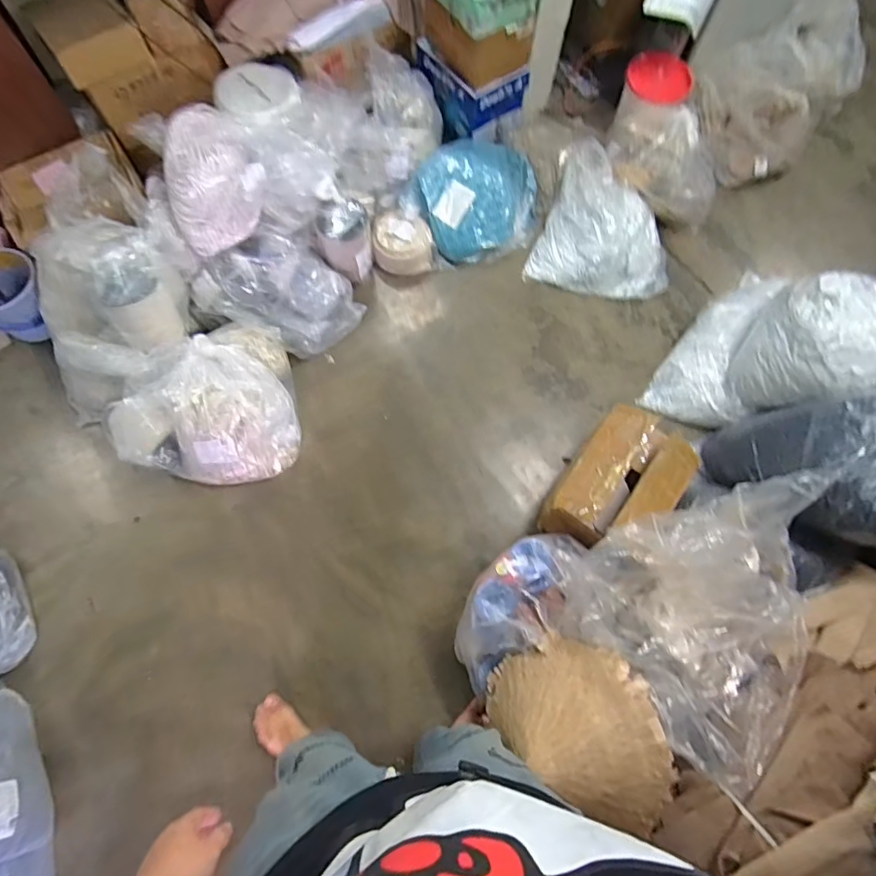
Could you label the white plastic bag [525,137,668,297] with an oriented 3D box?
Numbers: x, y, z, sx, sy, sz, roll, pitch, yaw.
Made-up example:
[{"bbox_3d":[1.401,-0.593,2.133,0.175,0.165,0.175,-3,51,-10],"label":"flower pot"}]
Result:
[{"bbox_3d":[0.551,-0.658,1.626,0.430,0.171,0.417,22,72,5],"label":"white plastic bag"}]

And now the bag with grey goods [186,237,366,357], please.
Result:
[{"bbox_3d":[-0.450,-0.421,1.501,0.396,0.182,0.263,22,72,5],"label":"bag with grey goods"}]

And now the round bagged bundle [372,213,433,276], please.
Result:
[{"bbox_3d":[-0.107,-0.612,1.631,0.179,0.086,0.171,1,72,-2],"label":"round bagged bundle"}]

